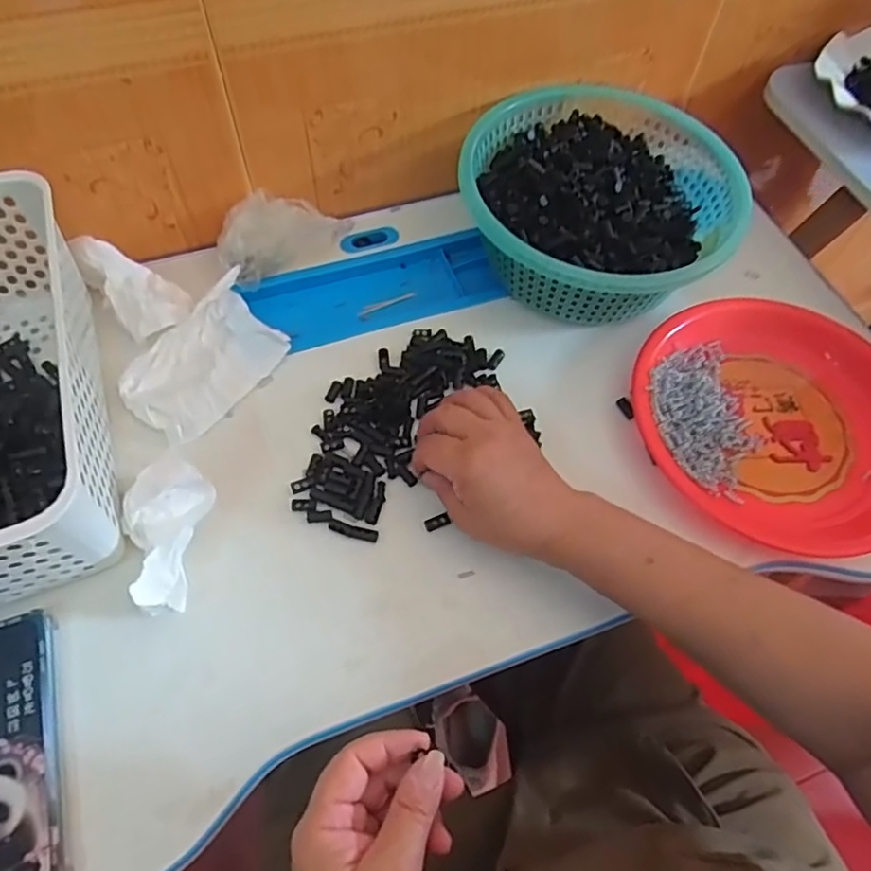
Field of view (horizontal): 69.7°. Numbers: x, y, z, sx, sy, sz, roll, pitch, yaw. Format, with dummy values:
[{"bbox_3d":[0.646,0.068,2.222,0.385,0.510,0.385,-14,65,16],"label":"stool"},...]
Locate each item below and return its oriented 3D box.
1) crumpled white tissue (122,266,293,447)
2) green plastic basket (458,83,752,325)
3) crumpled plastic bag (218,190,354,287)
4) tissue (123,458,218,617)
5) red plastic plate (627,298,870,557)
[{"bbox_3d":[-0.187,-0.062,0.507,0.085,0.027,0.132,34,65,15],"label":"crumpled white tissue"},{"bbox_3d":[0.137,-0.204,0.561,0.232,0.085,0.218,1,61,-2],"label":"green plastic basket"},{"bbox_3d":[-0.139,-0.186,0.556,0.116,0.050,0.057,-26,65,-16],"label":"crumpled plastic bag"},{"bbox_3d":[-0.185,0.064,0.419,0.054,0.025,0.103,5,61,0],"label":"tissue"},{"bbox_3d":[0.274,-0.017,0.501,0.232,0.023,0.221,1,61,-2],"label":"red plastic plate"}]

